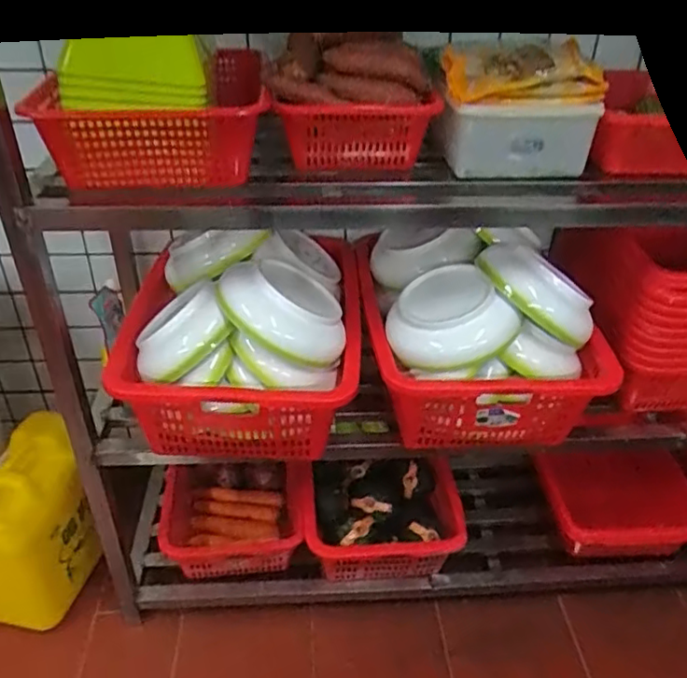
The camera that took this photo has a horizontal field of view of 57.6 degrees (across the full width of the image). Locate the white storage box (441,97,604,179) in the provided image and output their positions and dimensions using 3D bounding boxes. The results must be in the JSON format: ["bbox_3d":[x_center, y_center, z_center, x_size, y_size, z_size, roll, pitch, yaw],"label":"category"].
[{"bbox_3d":[0.265,-0.305,0.948,0.222,0.113,0.078,-9,35,-15],"label":"white storage box"}]

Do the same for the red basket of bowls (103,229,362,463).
[{"bbox_3d":[-0.185,-0.011,1.145,0.415,0.318,0.375,1,34,-1],"label":"red basket of bowls"}]

